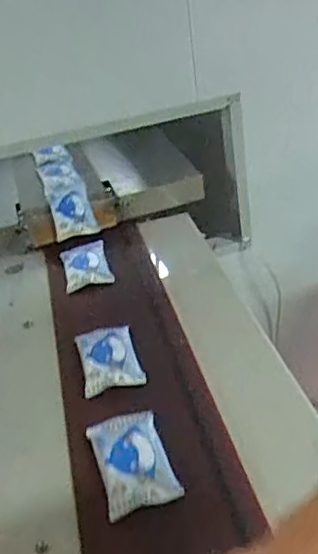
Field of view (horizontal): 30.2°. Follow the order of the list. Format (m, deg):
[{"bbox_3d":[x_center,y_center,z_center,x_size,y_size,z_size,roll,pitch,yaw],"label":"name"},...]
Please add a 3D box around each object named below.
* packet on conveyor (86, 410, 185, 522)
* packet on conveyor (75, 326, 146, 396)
[{"bbox_3d":[-0.034,0.217,0.708,0.082,0.020,0.143,-15,33,-12],"label":"packet on conveyor"},{"bbox_3d":[-0.075,0.117,0.876,0.085,0.016,0.134,-11,32,-6],"label":"packet on conveyor"}]

